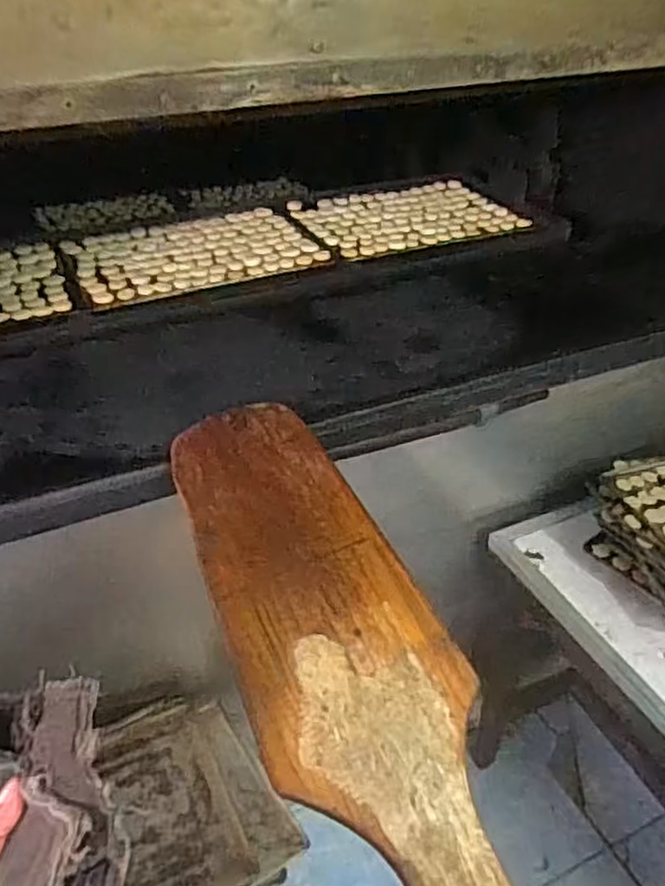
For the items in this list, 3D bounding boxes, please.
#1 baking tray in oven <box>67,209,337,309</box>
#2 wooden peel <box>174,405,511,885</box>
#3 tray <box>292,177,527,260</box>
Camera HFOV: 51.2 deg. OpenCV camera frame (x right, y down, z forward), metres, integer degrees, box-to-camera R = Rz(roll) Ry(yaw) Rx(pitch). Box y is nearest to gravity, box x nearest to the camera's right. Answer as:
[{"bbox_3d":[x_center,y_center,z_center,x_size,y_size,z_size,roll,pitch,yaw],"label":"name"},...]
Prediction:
[{"bbox_3d":[-0.258,-0.359,1.304,0.430,0.019,0.319,-16,39,-21],"label":"baking tray in oven"},{"bbox_3d":[0.063,0.276,0.559,0.181,0.018,0.779,-18,61,-23],"label":"wooden peel"},{"bbox_3d":[0.158,-0.483,1.473,0.444,0.022,0.315,-15,39,-20],"label":"tray"}]

